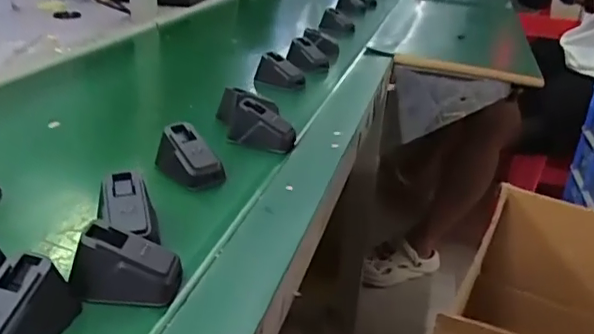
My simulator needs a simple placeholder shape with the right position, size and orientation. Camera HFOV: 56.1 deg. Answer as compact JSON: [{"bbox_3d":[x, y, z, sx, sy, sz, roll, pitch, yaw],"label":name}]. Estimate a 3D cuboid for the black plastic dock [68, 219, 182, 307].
[{"bbox_3d":[-0.115,0.065,0.367,0.072,0.040,0.045,-4,27,-13],"label":"black plastic dock"}]

